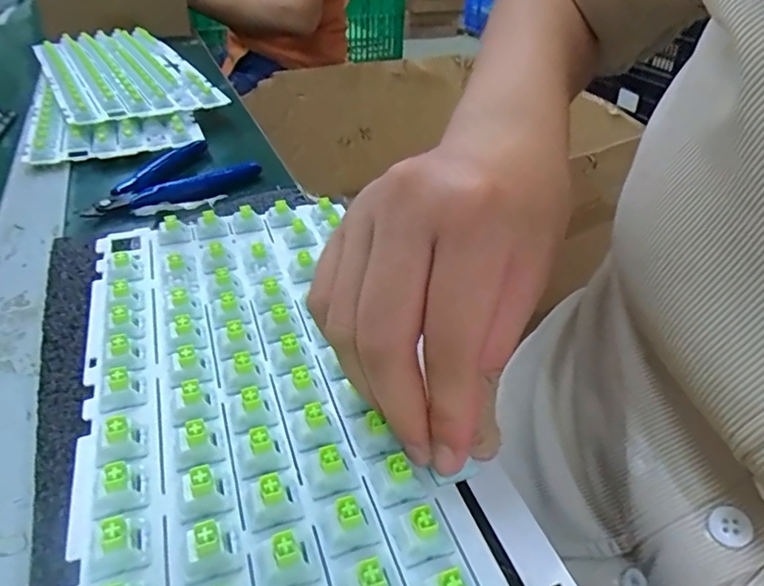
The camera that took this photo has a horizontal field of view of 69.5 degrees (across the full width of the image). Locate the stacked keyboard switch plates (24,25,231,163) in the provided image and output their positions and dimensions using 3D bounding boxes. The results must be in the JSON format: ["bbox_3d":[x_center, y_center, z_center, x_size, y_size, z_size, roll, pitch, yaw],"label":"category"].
[{"bbox_3d":[-0.253,-0.201,0.519,0.146,0.028,0.307,-16,40,-22],"label":"stacked keyboard switch plates"}]

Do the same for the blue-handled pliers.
[{"bbox_3d":[-0.148,-0.079,0.376,0.071,0.009,0.111,26,43,29],"label":"blue-handled pliers"}]

